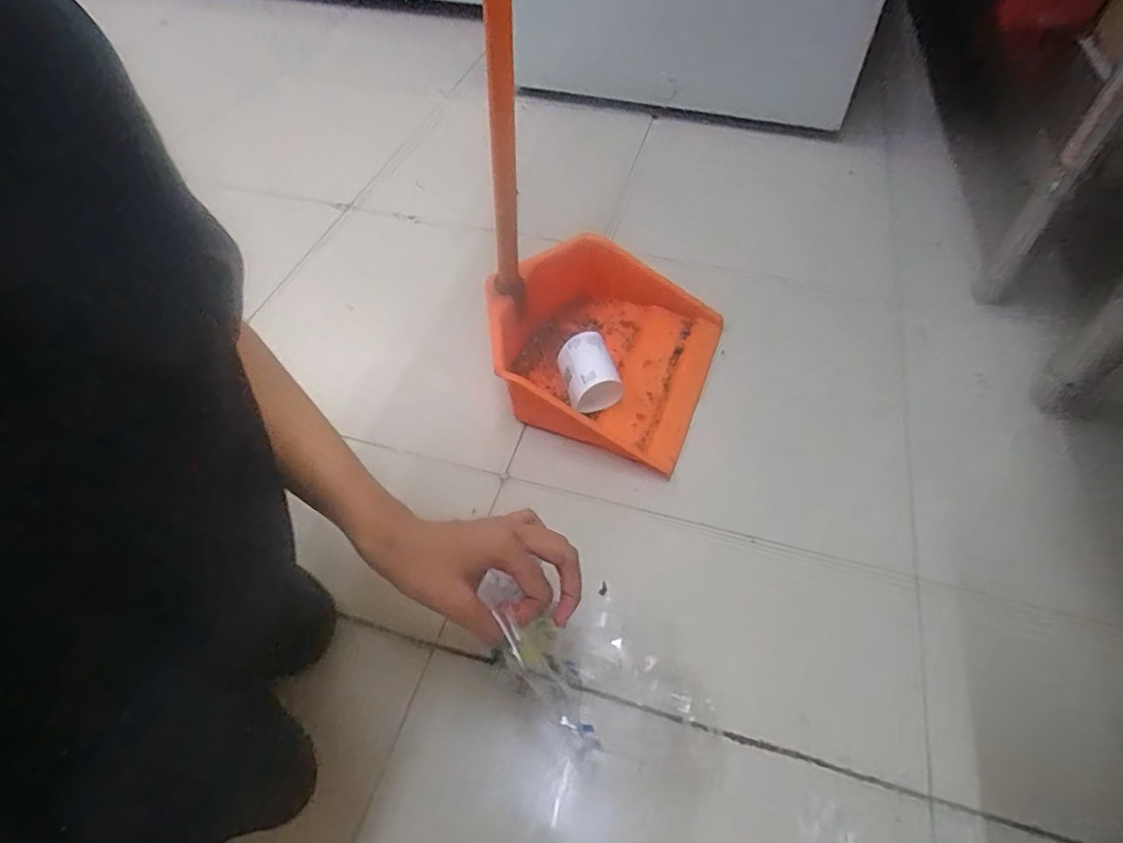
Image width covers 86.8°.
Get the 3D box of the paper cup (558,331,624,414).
[{"bbox_3d":[0.029,-0.055,0.656,0.052,0.048,0.074,-13,54,-8],"label":"paper cup"}]

